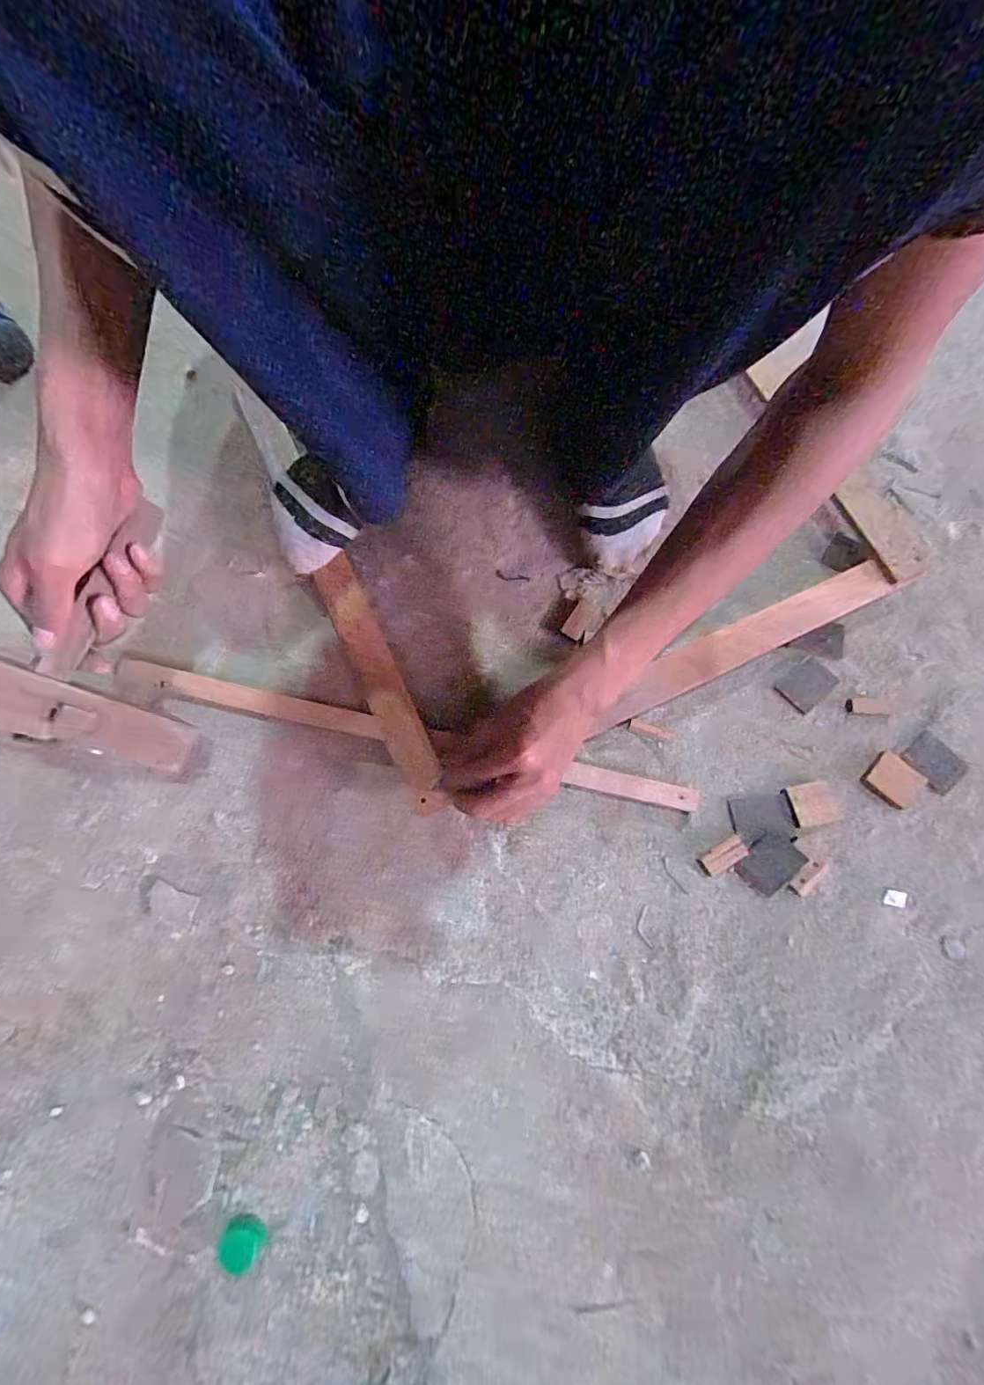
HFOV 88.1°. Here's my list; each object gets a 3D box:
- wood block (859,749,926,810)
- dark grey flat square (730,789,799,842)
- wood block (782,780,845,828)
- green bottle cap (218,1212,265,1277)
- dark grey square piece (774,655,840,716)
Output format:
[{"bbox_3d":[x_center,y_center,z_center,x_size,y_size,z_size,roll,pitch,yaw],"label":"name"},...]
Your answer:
[{"bbox_3d":[0.350,0.076,0.442,0.036,0.008,0.042,-44,80,-10],"label":"wood block"},{"bbox_3d":[0.237,0.108,0.443,0.051,0.007,0.037,-8,76,-2],"label":"dark grey flat square"},{"bbox_3d":[0.276,0.095,0.438,0.045,0.005,0.033,-12,76,-3],"label":"wood block"},{"bbox_3d":[-0.189,0.413,0.380,0.031,0.013,0.029,0,76,0],"label":"green bottle cap"},{"bbox_3d":[0.288,-0.007,0.464,0.047,0.005,0.036,-41,79,-9],"label":"dark grey square piece"}]

